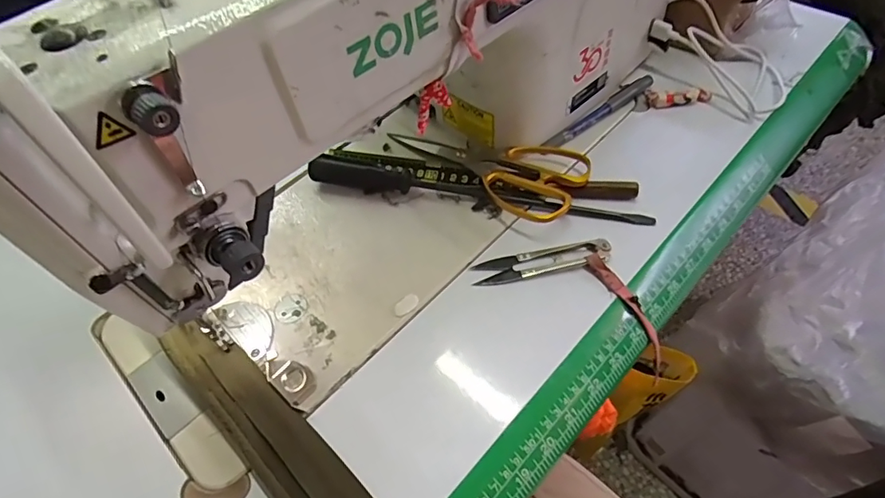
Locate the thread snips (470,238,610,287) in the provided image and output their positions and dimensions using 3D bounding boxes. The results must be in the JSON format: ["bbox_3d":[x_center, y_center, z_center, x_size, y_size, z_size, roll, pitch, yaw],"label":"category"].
[{"bbox_3d":[0.073,0.009,0.376,0.100,0.010,0.021,-10,55,-2],"label":"thread snips"}]

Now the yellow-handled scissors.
[{"bbox_3d":[0.030,-0.073,0.432,0.178,0.021,0.080,20,60,18],"label":"yellow-handled scissors"}]

